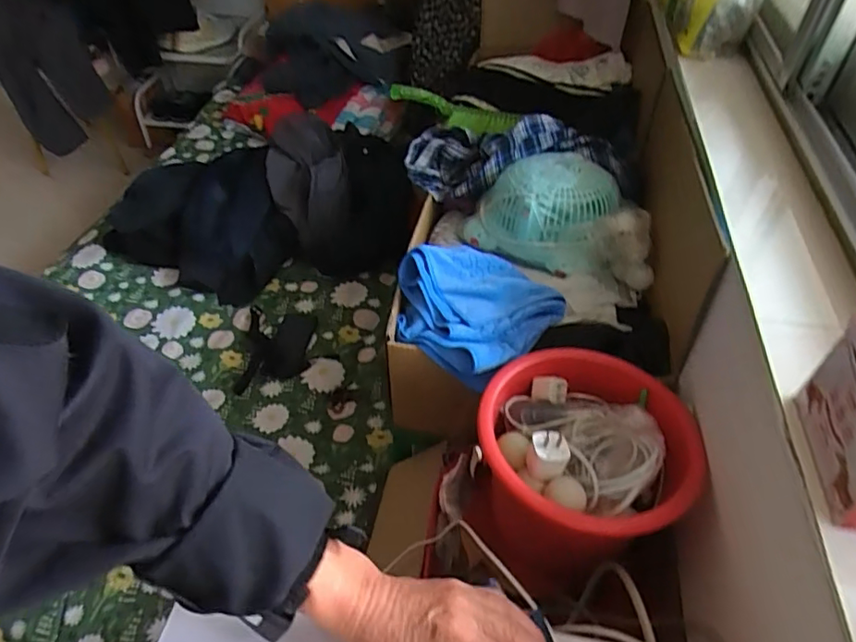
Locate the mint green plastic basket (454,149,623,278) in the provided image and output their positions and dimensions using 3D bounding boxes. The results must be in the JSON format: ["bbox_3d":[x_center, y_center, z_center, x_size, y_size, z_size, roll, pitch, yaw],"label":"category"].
[{"bbox_3d":[0.179,-0.177,0.866,0.205,0.093,0.190,25,49,20],"label":"mint green plastic basket"}]

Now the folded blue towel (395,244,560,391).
[{"bbox_3d":[0.056,-0.025,0.727,0.182,0.048,0.207,-33,55,-27],"label":"folded blue towel"}]

